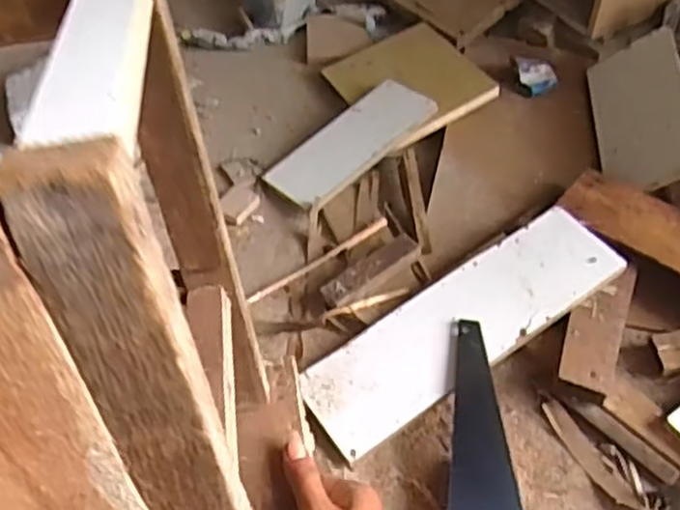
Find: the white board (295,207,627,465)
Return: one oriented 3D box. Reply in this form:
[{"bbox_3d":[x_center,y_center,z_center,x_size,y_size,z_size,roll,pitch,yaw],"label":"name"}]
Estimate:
[{"bbox_3d":[0.143,0.077,0.854,0.399,0.011,0.127,-32,57,-14],"label":"white board"}]

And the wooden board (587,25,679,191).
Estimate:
[{"bbox_3d":[0.431,-0.208,1.044,0.014,0.137,0.273,26,51,-31],"label":"wooden board"}]

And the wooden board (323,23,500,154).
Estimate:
[{"bbox_3d":[0.109,-0.272,1.151,0.197,0.020,0.247,-28,51,-5],"label":"wooden board"}]

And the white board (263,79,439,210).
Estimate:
[{"bbox_3d":[0.012,-0.165,1.064,0.250,0.016,0.117,-44,55,-16],"label":"white board"}]

